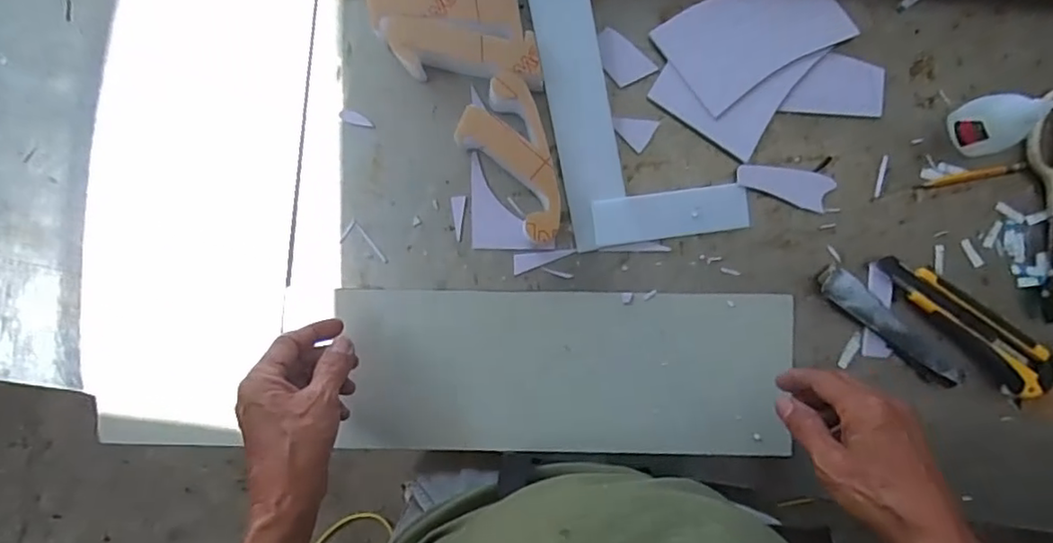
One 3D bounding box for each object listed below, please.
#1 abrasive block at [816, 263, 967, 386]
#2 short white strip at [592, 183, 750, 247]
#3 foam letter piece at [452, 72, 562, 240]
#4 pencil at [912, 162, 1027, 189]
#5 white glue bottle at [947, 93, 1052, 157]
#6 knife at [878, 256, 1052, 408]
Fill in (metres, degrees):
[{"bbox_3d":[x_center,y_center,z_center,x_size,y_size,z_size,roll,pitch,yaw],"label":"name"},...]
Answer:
[{"bbox_3d":[0.302,0.046,0.508,0.134,0.019,0.027,41,92,1],"label":"abrasive block"},{"bbox_3d":[0.123,-0.049,0.520,0.131,0.005,0.039,-7,97,-1],"label":"short white strip"},{"bbox_3d":[-0.006,-0.089,0.503,0.070,0.047,0.134,-29,90,2],"label":"foam letter piece"},{"bbox_3d":[0.373,-0.080,0.512,0.090,0.004,0.008,-11,90,2],"label":"pencil"},{"bbox_3d":[0.374,-0.119,0.475,0.037,0.087,0.046,-19,90,3],"label":"white glue bottle"},{"bbox_3d":[0.365,0.042,0.506,0.162,0.022,0.042,42,92,1],"label":"knife"}]

